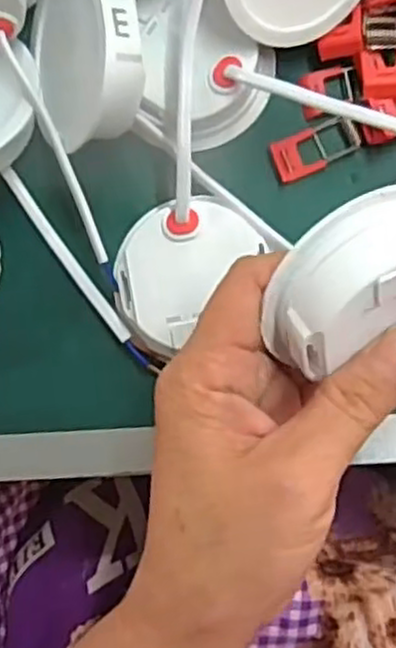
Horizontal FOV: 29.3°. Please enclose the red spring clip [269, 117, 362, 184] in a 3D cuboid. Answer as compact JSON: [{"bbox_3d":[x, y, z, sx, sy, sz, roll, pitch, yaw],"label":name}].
[{"bbox_3d":[0.050,-0.074,0.321,0.036,0.005,0.018,-21,85,4],"label":"red spring clip"}]

